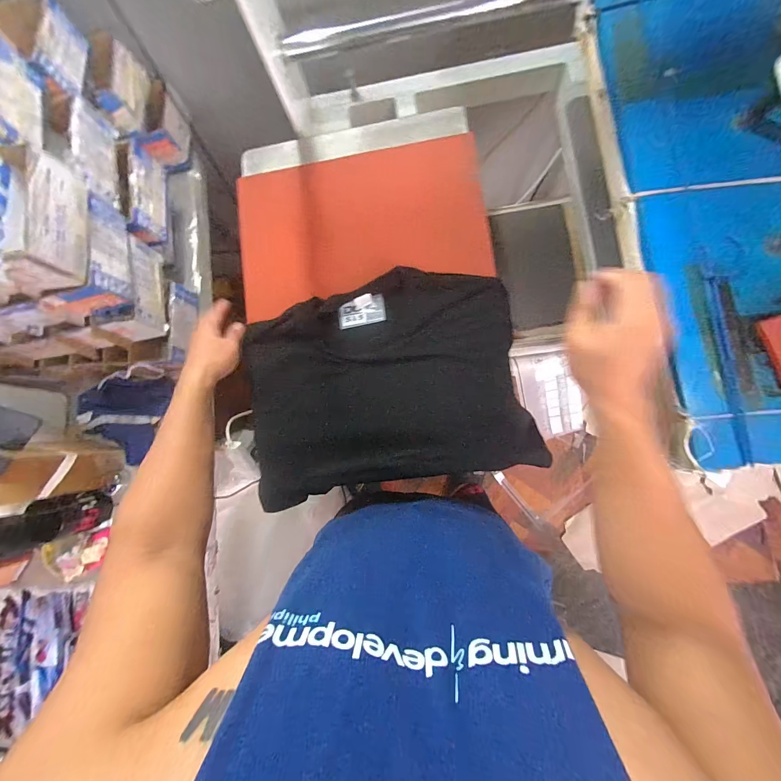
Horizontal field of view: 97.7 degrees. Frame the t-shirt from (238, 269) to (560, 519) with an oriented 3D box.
[{"bbox_3d":[-0.020,0.001,0.543,0.443,0.019,0.320,-12,98,7],"label":"t-shirt"}]

